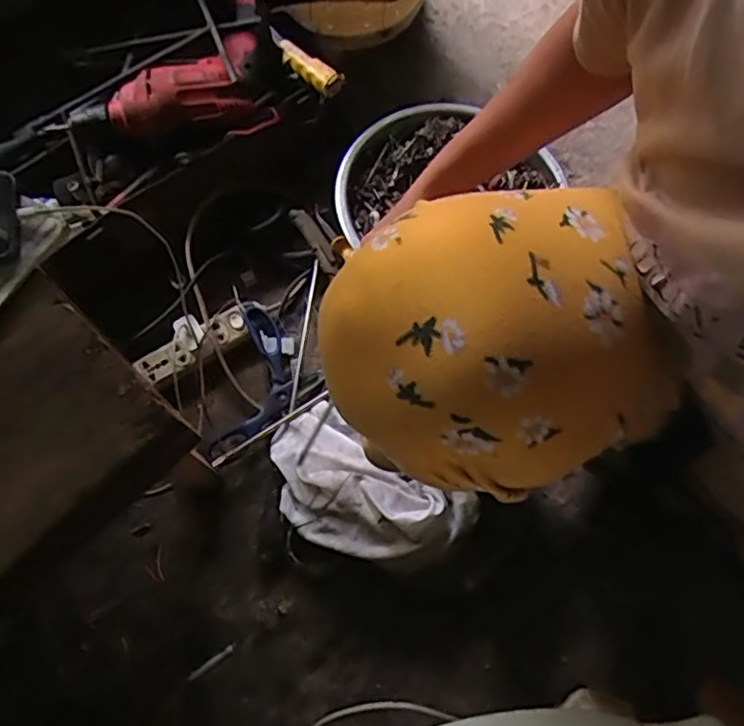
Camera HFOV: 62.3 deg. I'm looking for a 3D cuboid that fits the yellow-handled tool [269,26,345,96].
[{"bbox_3d":[-0.083,-0.384,0.780,0.032,0.019,0.116,-42,78,-14],"label":"yellow-handled tool"}]

